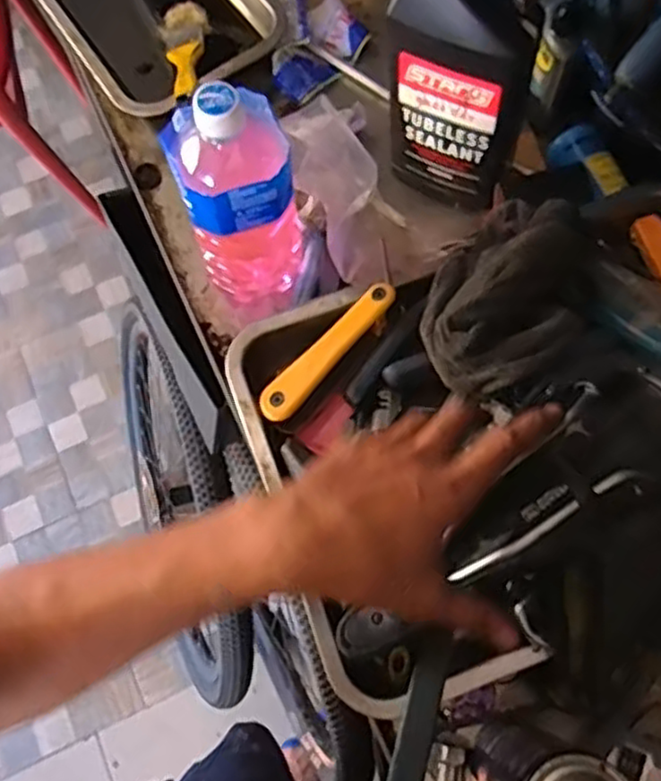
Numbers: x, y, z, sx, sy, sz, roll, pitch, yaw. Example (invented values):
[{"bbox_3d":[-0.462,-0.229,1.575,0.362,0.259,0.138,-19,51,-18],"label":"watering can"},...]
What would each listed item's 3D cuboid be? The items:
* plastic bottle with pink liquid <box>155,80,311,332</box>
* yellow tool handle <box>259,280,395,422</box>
[{"bbox_3d":[-0.068,-0.142,0.545,0.094,0.210,0.081,-3,71,0],"label":"plastic bottle with pink liquid"},{"bbox_3d":[-0.003,-0.031,0.525,0.027,0.021,0.128,40,76,13],"label":"yellow tool handle"}]

